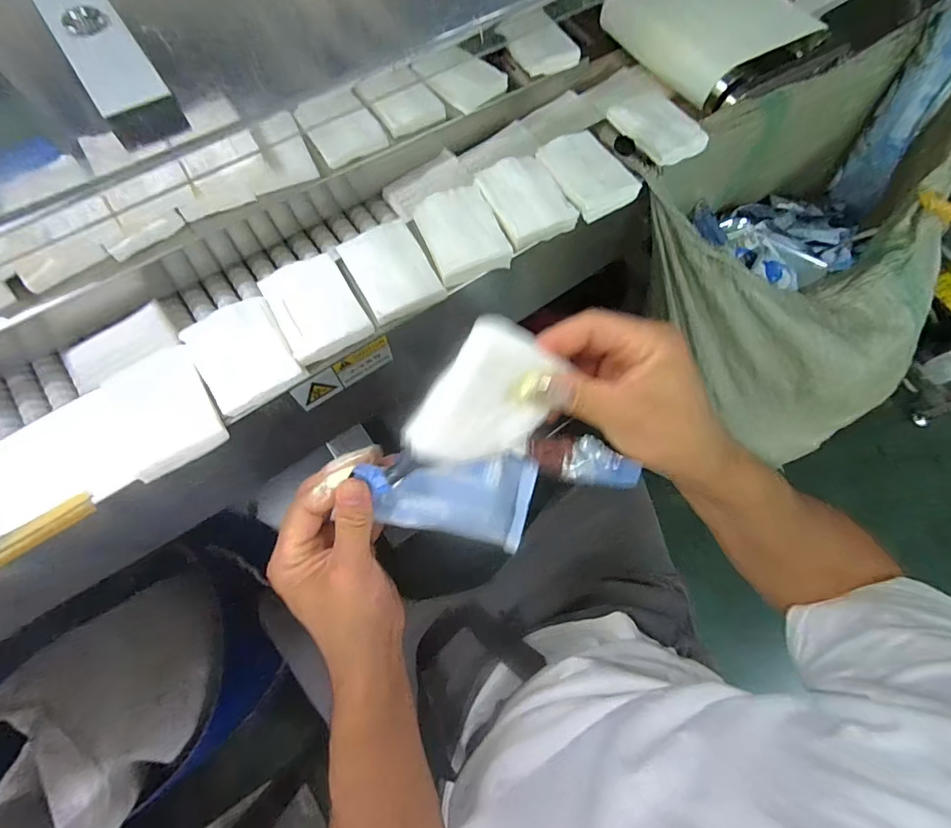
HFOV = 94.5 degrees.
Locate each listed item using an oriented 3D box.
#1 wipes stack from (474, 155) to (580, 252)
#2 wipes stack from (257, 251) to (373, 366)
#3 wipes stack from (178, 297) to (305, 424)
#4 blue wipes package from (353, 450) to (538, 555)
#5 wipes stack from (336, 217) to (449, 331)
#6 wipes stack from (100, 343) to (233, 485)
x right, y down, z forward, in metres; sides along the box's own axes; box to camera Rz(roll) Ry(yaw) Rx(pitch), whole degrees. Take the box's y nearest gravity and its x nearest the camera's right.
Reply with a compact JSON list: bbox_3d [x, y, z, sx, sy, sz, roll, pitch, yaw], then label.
[{"bbox_3d":[0.049,-0.226,0.461,0.077,0.016,0.104,-26,73,-11],"label":"wipes stack"},{"bbox_3d":[-0.151,-0.102,0.414,0.074,0.013,0.102,-29,74,-12],"label":"wipes stack"},{"bbox_3d":[-0.207,-0.056,0.389,0.076,0.011,0.101,-30,74,-12],"label":"wipes stack"},{"bbox_3d":[-0.020,0.059,0.318,0.122,0.020,0.070,9,101,-8],"label":"blue wipes package"},{"bbox_3d":[-0.081,-0.138,0.424,0.070,0.018,0.092,-26,73,-11],"label":"wipes stack"},{"bbox_3d":[-0.261,-0.005,0.367,0.074,0.013,0.103,-30,74,-12],"label":"wipes stack"}]

